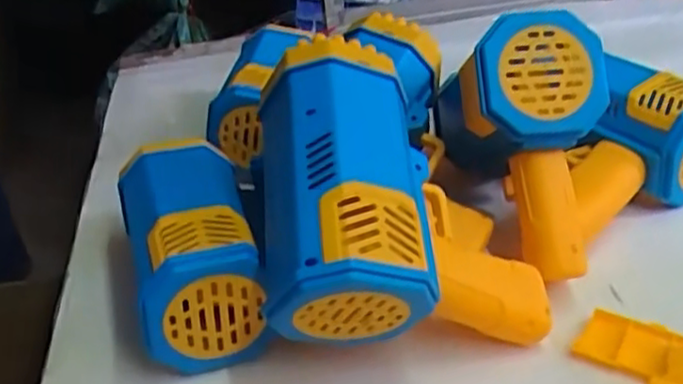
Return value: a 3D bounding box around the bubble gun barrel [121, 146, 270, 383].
[{"bbox_3d":[-0.091,0.035,0.411,0.070,0.075,0.133,-12,33,-11],"label":"bubble gun barrel"}]

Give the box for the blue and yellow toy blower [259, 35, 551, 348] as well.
[{"bbox_3d":[0.030,-0.004,0.377,0.155,0.078,0.160,0,57,-17],"label":"blue and yellow toy blower"}]

